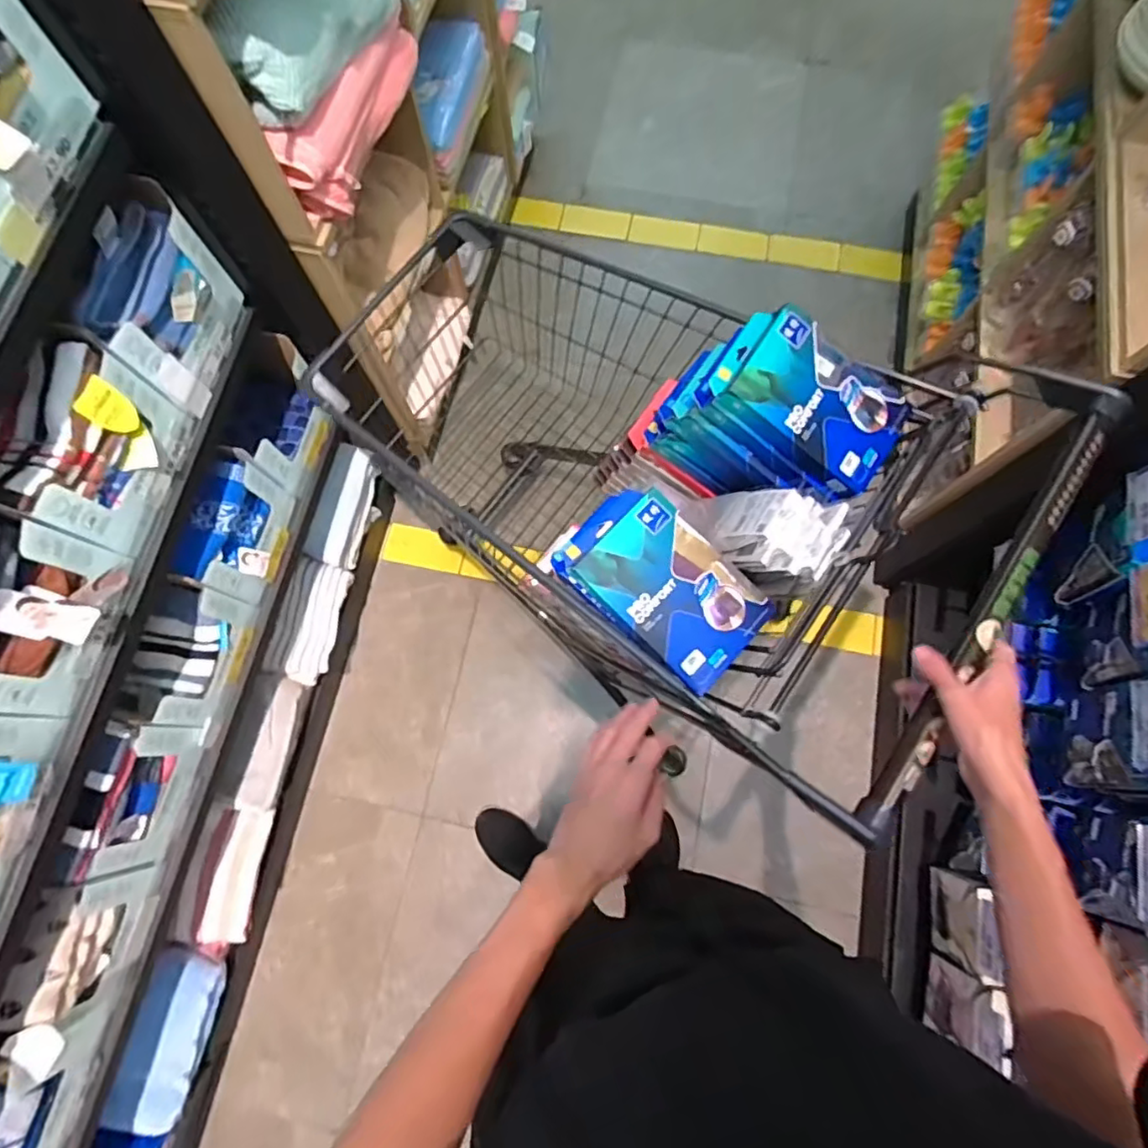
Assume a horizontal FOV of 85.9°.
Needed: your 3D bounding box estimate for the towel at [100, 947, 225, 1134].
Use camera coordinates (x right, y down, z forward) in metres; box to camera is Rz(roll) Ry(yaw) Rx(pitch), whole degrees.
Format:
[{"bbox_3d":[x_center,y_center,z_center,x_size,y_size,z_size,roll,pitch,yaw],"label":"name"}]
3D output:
[{"bbox_3d":[-0.695,0.795,1.047,0.116,0.052,0.253,10,75,4],"label":"towel"}]

